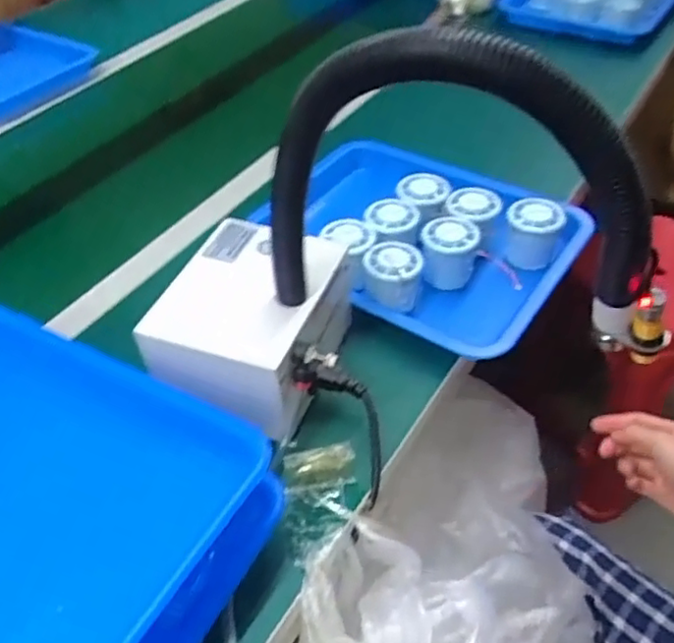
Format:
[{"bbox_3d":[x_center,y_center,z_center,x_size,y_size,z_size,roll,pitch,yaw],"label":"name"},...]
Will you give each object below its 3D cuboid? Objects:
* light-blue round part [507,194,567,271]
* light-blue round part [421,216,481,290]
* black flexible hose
[{"bbox_3d":[0.211,-0.095,0.701,0.058,0.051,0.056,9,47,12],"label":"light-blue round part"},{"bbox_3d":[0.118,-0.073,0.688,0.056,0.053,0.053,-2,46,2],"label":"light-blue round part"},{"bbox_3d":[0.070,-0.079,0.413,0.250,0.202,0.027,9,47,12],"label":"black flexible hose"}]

